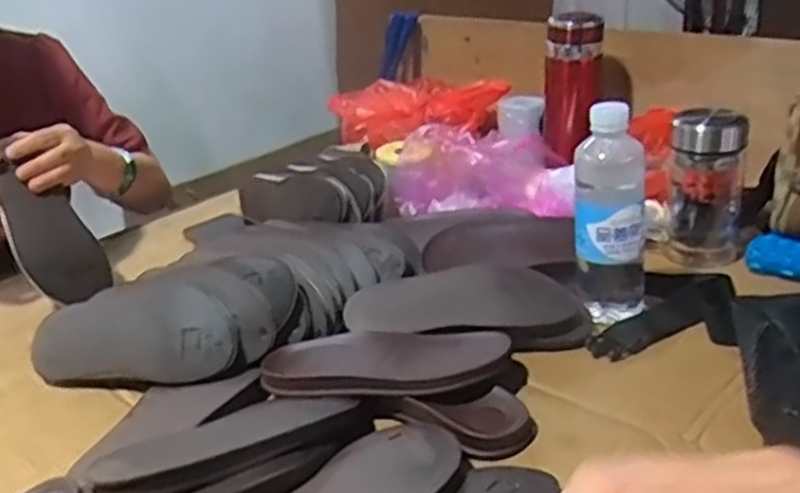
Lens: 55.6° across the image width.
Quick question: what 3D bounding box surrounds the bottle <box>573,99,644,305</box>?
[{"bbox_3d":[0.195,-0.030,0.699,0.069,0.195,0.065,3,26,16],"label":"bottle"}]

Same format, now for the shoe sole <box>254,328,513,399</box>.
[{"bbox_3d":[-0.012,0.098,0.638,0.202,0.018,0.076,-2,25,4],"label":"shoe sole"}]

